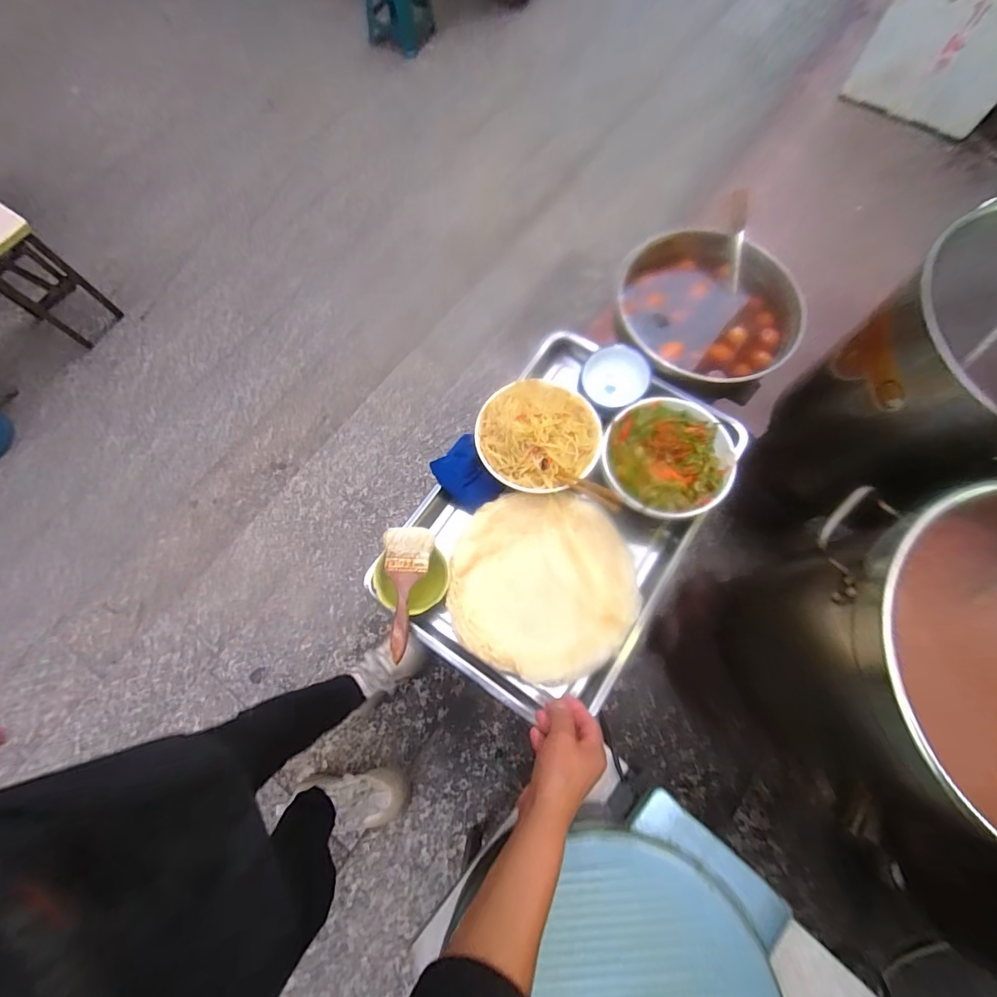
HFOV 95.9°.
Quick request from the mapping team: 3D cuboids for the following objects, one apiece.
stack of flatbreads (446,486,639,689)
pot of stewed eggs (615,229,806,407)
[{"bbox_3d":[0.067,0.132,0.703,0.283,0.040,0.277,2,73,0],"label":"stack of flatbreads"},{"bbox_3d":[0.387,-0.335,0.864,0.332,0.119,0.331,0,73,0],"label":"pot of stewed eggs"}]

